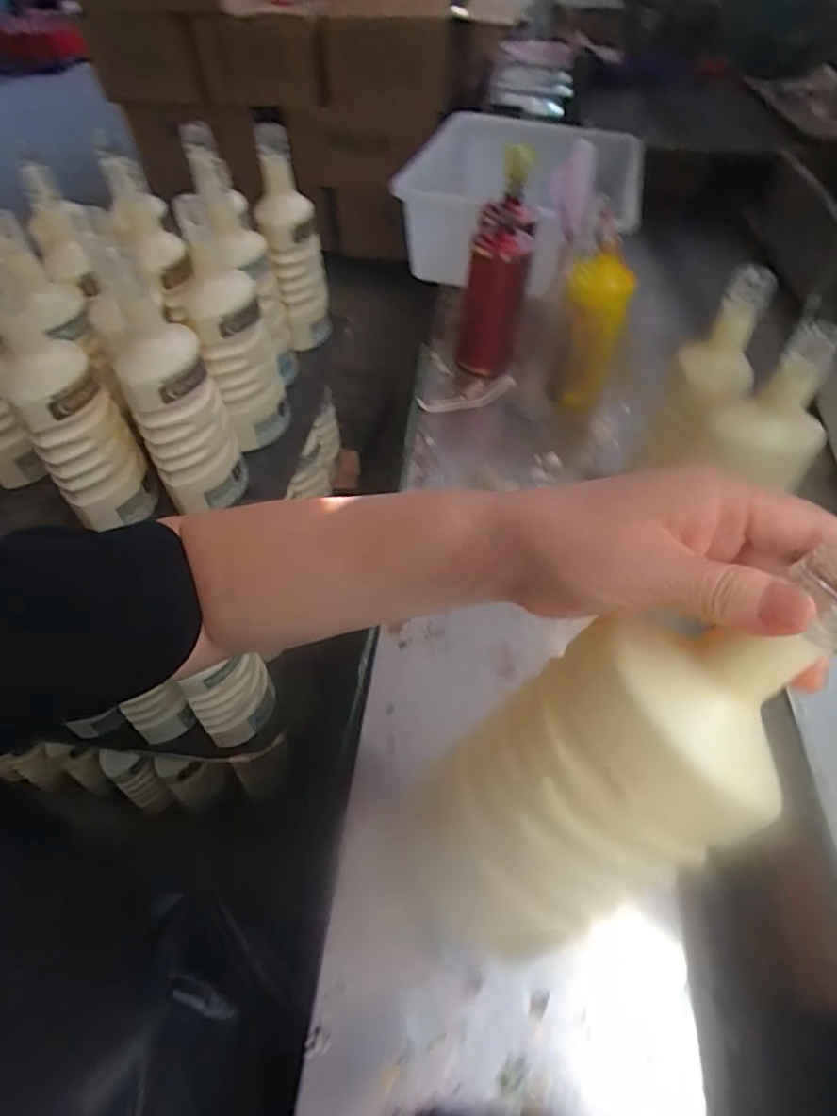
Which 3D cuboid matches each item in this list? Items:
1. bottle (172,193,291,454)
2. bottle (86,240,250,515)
[{"bbox_3d":[-0.187,-0.227,0.588,0.068,0.237,0.065,-13,52,-9],"label":"bottle"},{"bbox_3d":[-0.227,-0.148,0.519,0.084,0.226,0.067,-21,54,-15],"label":"bottle"}]

